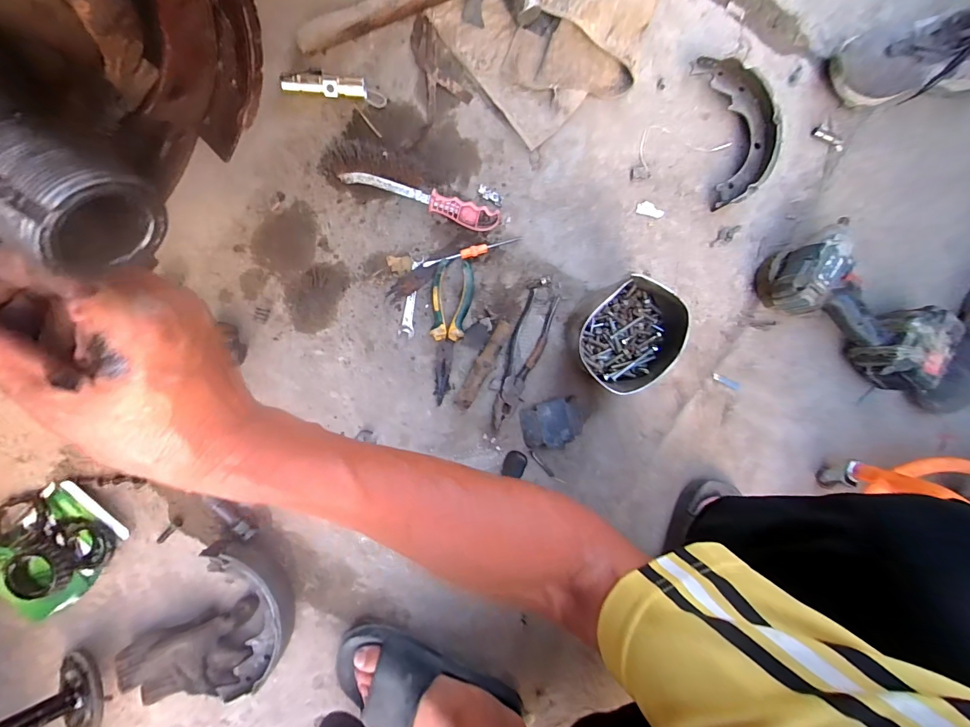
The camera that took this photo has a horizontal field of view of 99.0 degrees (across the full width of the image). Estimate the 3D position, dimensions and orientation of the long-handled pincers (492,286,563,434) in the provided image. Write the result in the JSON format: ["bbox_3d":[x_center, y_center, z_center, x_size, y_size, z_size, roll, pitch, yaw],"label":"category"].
[{"bbox_3d":[0.048,-0.005,0.577,0.048,0.024,0.198,24,91,-7],"label":"long-handled pincers"}]

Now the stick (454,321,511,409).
[{"bbox_3d":[-0.001,0.001,0.567,0.023,0.017,0.130,31,90,-7],"label":"stick"}]

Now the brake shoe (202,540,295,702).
[{"bbox_3d":[-0.305,0.332,0.543,0.093,0.044,0.204,-5,94,-6],"label":"brake shoe"}]

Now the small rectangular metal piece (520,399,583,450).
[{"bbox_3d":[0.095,0.086,0.583,0.083,0.030,0.070,-13,94,-5],"label":"small rectangular metal piece"}]

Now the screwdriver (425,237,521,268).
[{"bbox_3d":[-0.016,-0.154,0.567,0.139,0.014,0.013,-18,95,-5],"label":"screwdriver"}]

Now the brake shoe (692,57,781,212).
[{"bbox_3d":[0.350,-0.326,0.576,0.100,0.044,0.202,-15,95,-5],"label":"brake shoe"}]

